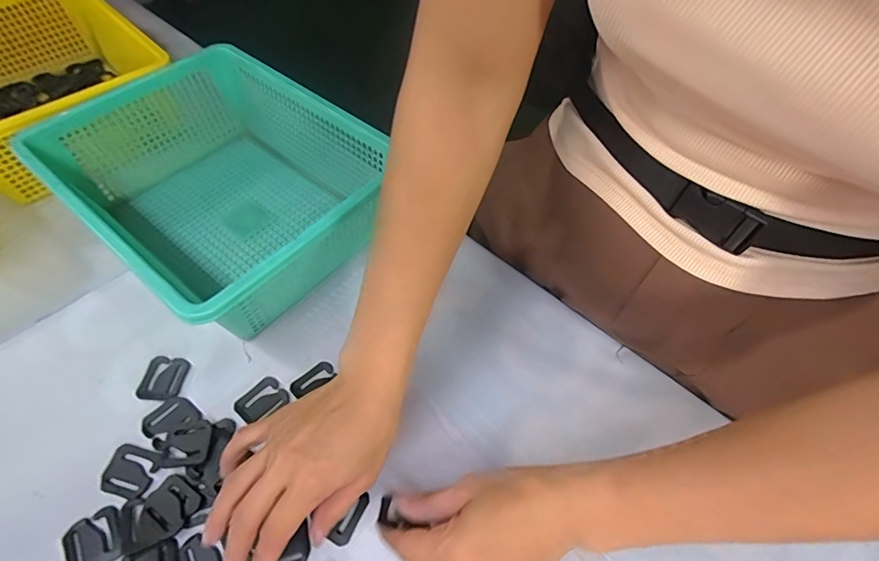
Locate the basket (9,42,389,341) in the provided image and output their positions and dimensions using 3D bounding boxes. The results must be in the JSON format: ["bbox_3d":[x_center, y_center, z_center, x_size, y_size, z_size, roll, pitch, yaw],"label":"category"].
[{"bbox_3d":[-0.213,-0.093,0.456,0.300,0.103,0.237,35,61,20],"label":"basket"}]

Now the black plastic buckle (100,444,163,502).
[{"bbox_3d":[-0.239,0.148,0.347,0.039,0.007,0.035,14,56,7],"label":"black plastic buckle"}]

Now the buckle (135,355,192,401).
[{"bbox_3d":[-0.241,0.084,0.391,0.036,0.004,0.038,1,55,-1],"label":"buckle"}]

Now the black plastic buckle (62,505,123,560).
[{"bbox_3d":[-0.248,0.185,0.321,0.039,0.010,0.037,-24,59,-18],"label":"black plastic buckle"}]

